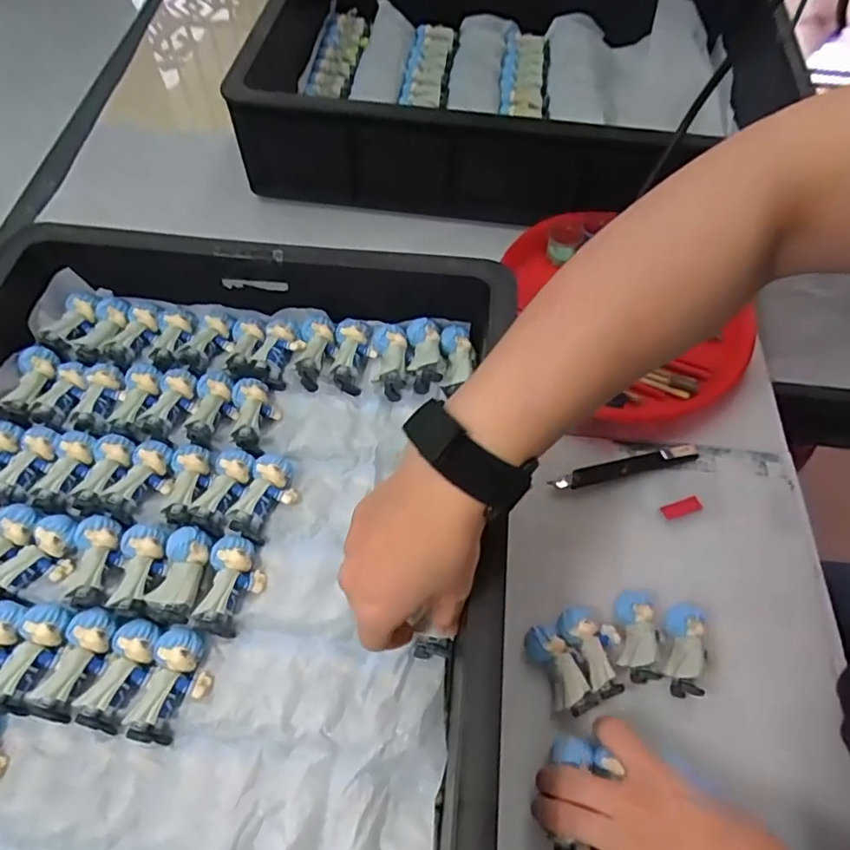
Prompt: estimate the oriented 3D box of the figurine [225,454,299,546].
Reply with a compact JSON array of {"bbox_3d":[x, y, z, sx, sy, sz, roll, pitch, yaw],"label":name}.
[{"bbox_3d":[-0.110,0.050,0.406,0.035,0.026,0.060,14,59,7],"label":"figurine"}]

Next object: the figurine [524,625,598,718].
[{"bbox_3d":[0.094,0.170,0.406,0.029,0.029,0.061,-21,61,-14],"label":"figurine"}]

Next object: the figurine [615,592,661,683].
[{"bbox_3d":[0.153,0.149,0.417,0.027,0.029,0.062,7,59,2],"label":"figurine"}]

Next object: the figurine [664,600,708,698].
[{"bbox_3d":[0.186,0.156,0.416,0.027,0.025,0.069,15,59,7],"label":"figurine"}]

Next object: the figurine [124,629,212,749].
[{"bbox_3d":[-0.150,0.154,0.346,0.036,0.023,0.061,17,59,8],"label":"figurine"}]

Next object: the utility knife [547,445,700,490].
[{"bbox_3d":[0.171,0.036,0.496,0.134,0.006,0.016,-12,60,-9],"label":"utility knife"}]

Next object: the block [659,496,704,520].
[{"bbox_3d":[0.211,0.068,0.480,0.033,0.004,0.013,-17,61,-12],"label":"block"}]

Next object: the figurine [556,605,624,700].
[{"bbox_3d":[0.121,0.159,0.414,0.038,0.025,0.062,-22,62,-15],"label":"figurine"}]

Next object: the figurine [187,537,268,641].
[{"bbox_3d":[-0.124,0.103,0.377,0.035,0.022,0.060,6,59,2],"label":"figurine"}]

